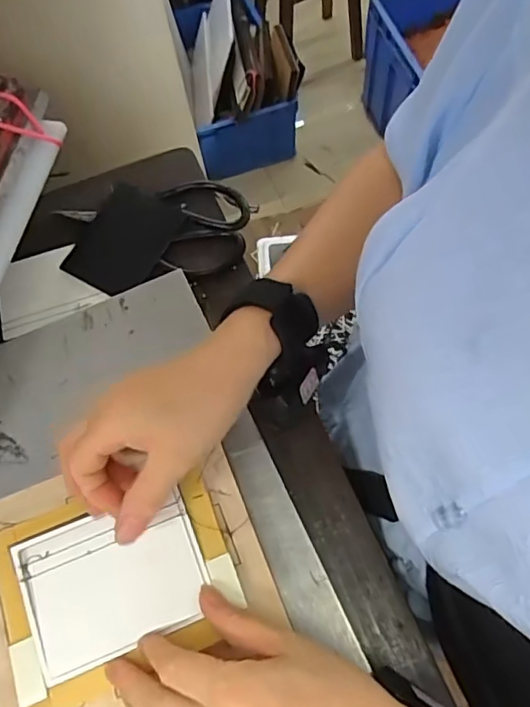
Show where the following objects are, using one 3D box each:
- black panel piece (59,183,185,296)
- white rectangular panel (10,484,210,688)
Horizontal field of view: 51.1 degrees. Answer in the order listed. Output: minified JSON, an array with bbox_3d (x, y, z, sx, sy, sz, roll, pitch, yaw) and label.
[{"bbox_3d":[-0.126,-0.104,0.499,0.077,0.004,0.106,22,69,11],"label":"black panel piece"},{"bbox_3d":[-0.092,0.138,0.339,0.107,0.007,0.081,-21,68,-7],"label":"white rectangular panel"}]

